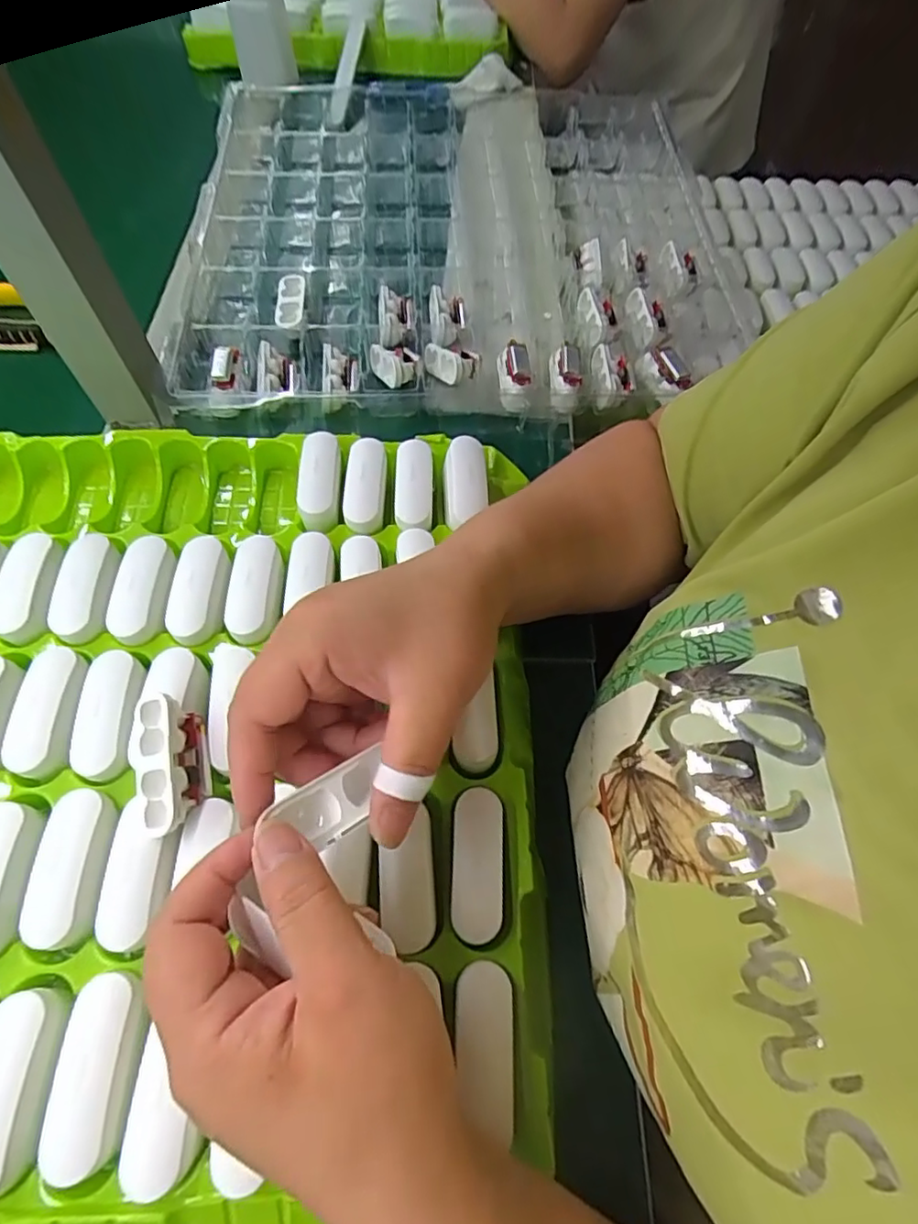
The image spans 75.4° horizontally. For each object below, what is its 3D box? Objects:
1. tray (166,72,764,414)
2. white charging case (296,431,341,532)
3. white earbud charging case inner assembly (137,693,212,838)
[{"bbox_3d":[-0.074,-0.368,0.550,0.326,0.031,0.504,-2,61,-3],"label":"tray"},{"bbox_3d":[-0.089,-0.082,0.394,0.025,0.039,0.069,-3,61,-3],"label":"white charging case"},{"bbox_3d":[-0.135,0.071,0.281,0.021,0.024,0.060,-17,74,13],"label":"white earbud charging case inner assembly"}]

